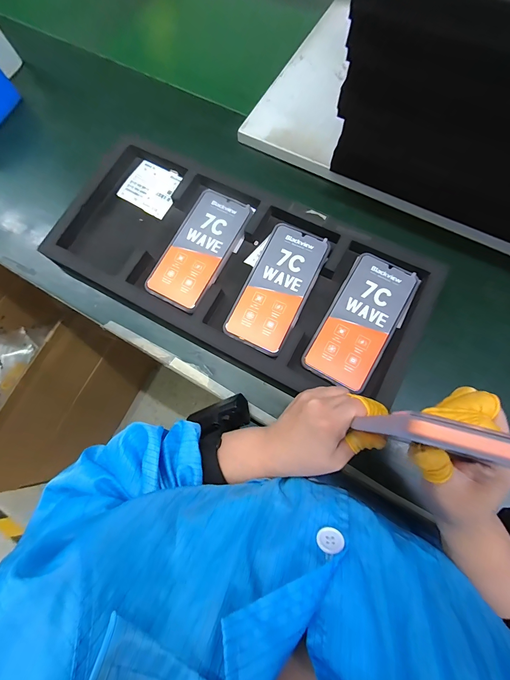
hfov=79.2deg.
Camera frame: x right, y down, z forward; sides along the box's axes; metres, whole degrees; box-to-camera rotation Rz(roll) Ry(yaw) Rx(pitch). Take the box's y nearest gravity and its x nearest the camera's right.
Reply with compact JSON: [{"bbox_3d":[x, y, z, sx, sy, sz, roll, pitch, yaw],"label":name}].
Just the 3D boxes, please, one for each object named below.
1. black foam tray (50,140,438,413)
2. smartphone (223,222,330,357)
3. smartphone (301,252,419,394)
[{"bbox_3d":[-0.025,-0.096,0.402,0.468,0.047,0.220,28,77,9],"label":"black foam tray"},{"bbox_3d":[0.028,-0.066,0.386,0.078,0.014,0.161,26,76,8],"label":"smartphone"},{"bbox_3d":[0.127,-0.023,0.369,0.077,0.015,0.161,29,77,9],"label":"smartphone"}]

